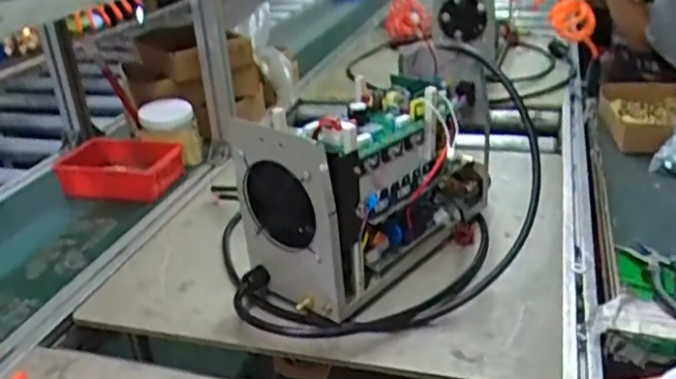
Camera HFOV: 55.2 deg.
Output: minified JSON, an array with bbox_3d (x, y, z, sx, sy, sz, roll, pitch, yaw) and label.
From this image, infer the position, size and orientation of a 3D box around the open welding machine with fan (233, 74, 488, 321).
[{"bbox_3d":[0.050,-0.019,0.851,0.155,0.228,0.337,16,33,36],"label":"open welding machine with fan"}]

